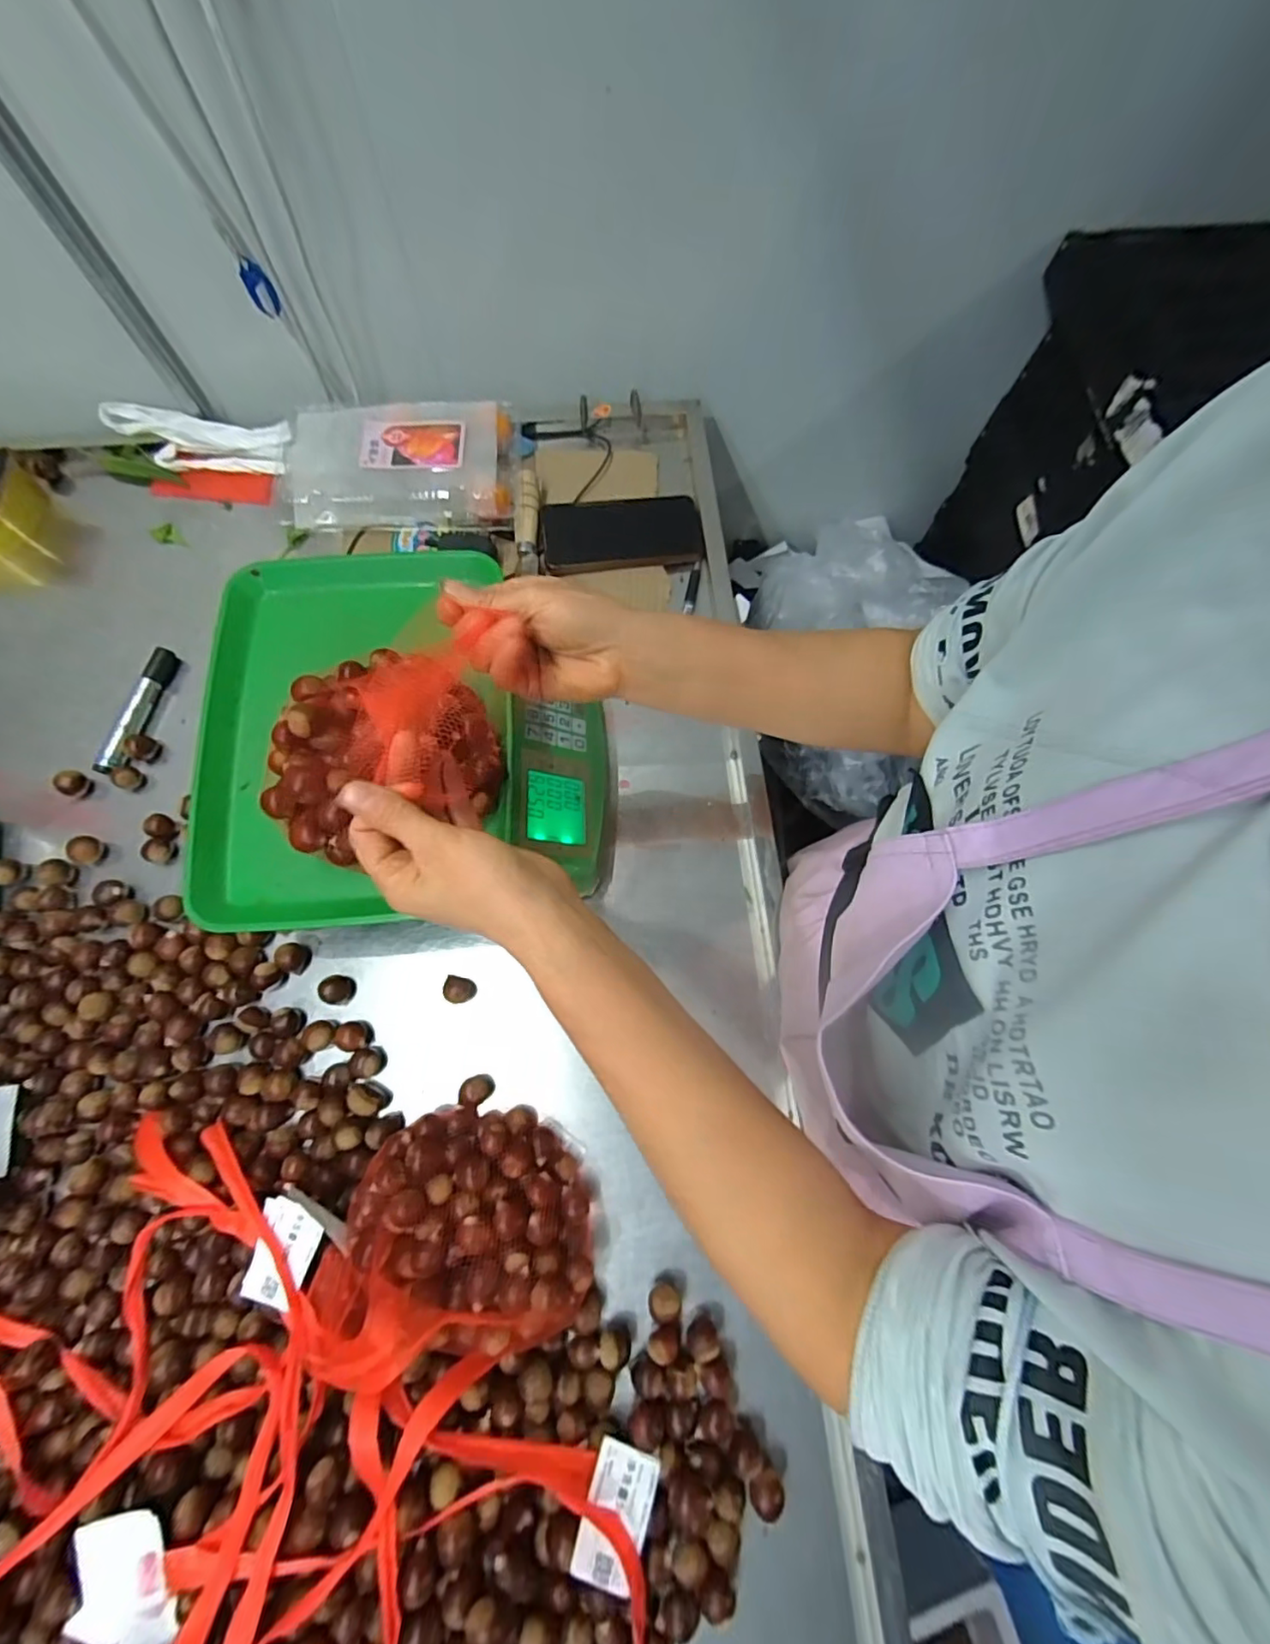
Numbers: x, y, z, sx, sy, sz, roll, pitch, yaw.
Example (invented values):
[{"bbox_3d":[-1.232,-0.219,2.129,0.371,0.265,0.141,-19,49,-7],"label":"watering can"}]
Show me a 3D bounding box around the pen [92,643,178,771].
[{"bbox_3d":[-0.462,-0.104,0.549,0.021,0.021,0.128,15,73,3],"label":"pen"}]

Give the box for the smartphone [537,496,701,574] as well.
[{"bbox_3d":[-0.014,-0.306,0.614,0.164,0.016,0.080,-6,73,-4],"label":"smartphone"}]

